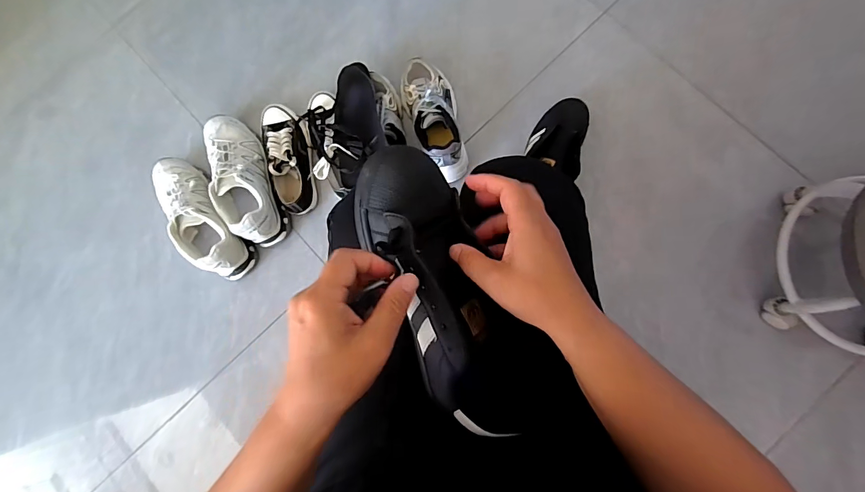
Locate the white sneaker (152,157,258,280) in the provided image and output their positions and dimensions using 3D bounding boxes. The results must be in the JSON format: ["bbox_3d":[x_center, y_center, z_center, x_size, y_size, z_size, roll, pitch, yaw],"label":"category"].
[{"bbox_3d":[-0.469,-0.063,0.795,0.098,0.090,0.285,-39,81,-2],"label":"white sneaker"}]

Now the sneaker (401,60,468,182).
[{"bbox_3d":[-0.002,-0.274,0.795,0.107,0.091,0.220,-14,81,2],"label":"sneaker"}]

